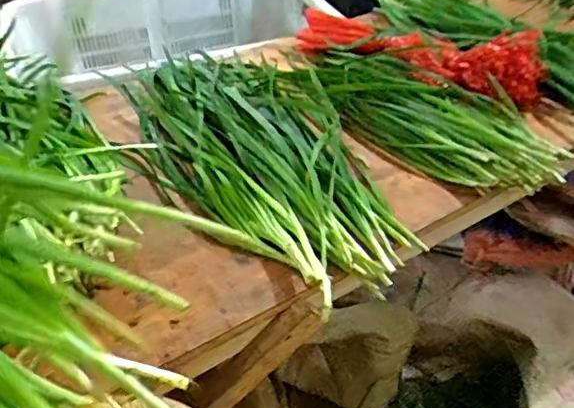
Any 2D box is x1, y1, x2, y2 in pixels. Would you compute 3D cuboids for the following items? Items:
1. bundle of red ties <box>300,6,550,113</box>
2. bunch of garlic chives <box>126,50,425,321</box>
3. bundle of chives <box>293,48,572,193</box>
[{"bbox_3d":[0.165,-0.217,0.753,0.129,0.082,0.360,-31,48,-31],"label":"bundle of red ties"},{"bbox_3d":[-0.037,-0.073,0.650,0.229,0.035,0.477,-17,42,-18],"label":"bunch of garlic chives"},{"bbox_3d":[0.141,-0.126,0.681,0.139,0.032,0.379,-30,48,-30],"label":"bundle of chives"}]

